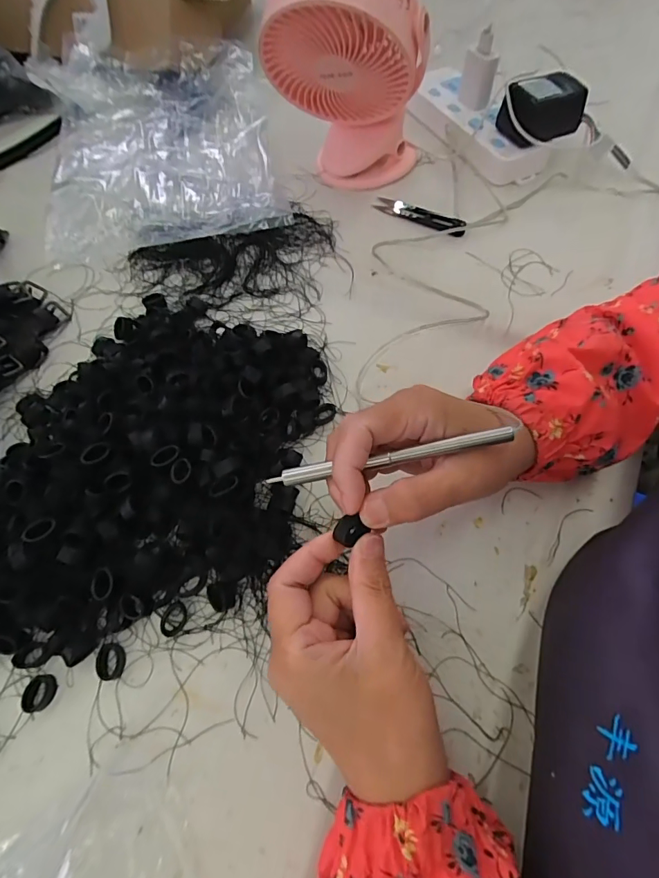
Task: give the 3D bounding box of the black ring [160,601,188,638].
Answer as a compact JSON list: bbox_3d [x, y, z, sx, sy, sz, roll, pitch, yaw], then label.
[{"bbox_3d":[-0.104,0.119,0.288,0.017,0.004,0.022,10,63,6],"label":"black ring"}]

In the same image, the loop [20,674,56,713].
[{"bbox_3d":[-0.181,0.157,0.269,0.018,0.007,0.020,31,67,15],"label":"loop"}]

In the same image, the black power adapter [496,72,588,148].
[{"bbox_3d":[0.219,-0.339,0.452,0.080,0.048,0.052,-27,66,-13],"label":"black power adapter"}]

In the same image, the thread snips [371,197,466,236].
[{"bbox_3d":[0.092,-0.232,0.445,0.099,0.006,0.028,24,65,12],"label":"thread snips"}]

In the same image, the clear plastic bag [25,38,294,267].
[{"bbox_3d":[-0.198,-0.346,0.491,0.247,0.036,0.358,-13,63,-6],"label":"clear plastic bag"}]

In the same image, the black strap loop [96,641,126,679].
[{"bbox_3d":[-0.139,0.142,0.277,0.015,0.008,0.021,1,63,1],"label":"black strap loop"}]

